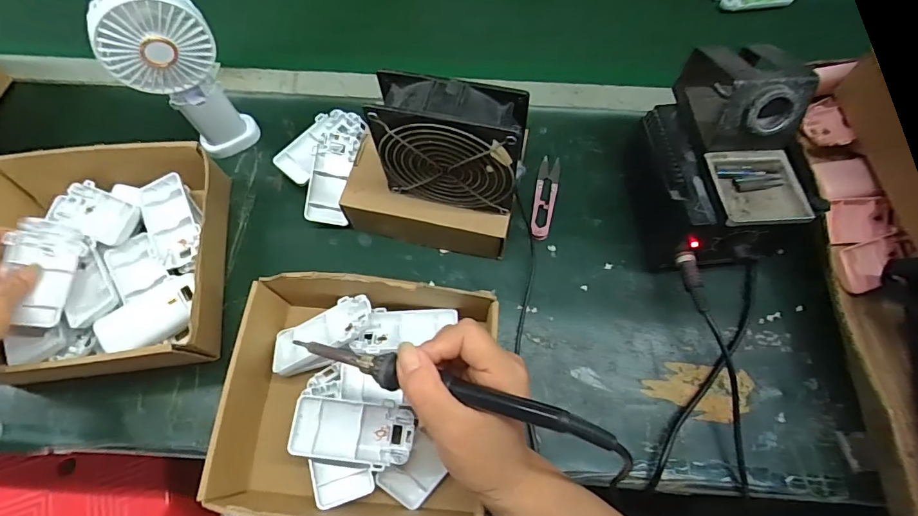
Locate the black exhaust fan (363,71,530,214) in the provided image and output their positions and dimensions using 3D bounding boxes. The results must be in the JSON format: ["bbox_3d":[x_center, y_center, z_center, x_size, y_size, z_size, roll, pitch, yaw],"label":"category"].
[{"bbox_3d":[-0.006,-0.094,0.383,0.118,0.115,0.047,13,69,5],"label":"black exhaust fan"}]

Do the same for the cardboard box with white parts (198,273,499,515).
[{"bbox_3d":[-0.079,0.121,0.389,0.202,0.082,0.193,3,69,1],"label":"cardboard box with white parts"}]

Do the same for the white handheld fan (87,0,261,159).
[{"bbox_3d":[-0.258,-0.167,0.437,0.084,0.186,0.037,-39,74,-14],"label":"white handheld fan"}]

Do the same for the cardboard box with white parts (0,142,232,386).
[{"bbox_3d":[-0.337,0.000,0.437,0.214,0.072,0.218,-8,69,-3],"label":"cardboard box with white parts"}]

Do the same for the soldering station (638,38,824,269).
[{"bbox_3d":[0.235,-0.092,0.422,0.109,0.151,0.176,-7,69,-3],"label":"soldering station"}]

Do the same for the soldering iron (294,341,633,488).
[{"bbox_3d":[-0.009,0.083,0.274,0.215,0.023,0.025,12,71,19],"label":"soldering iron"}]

